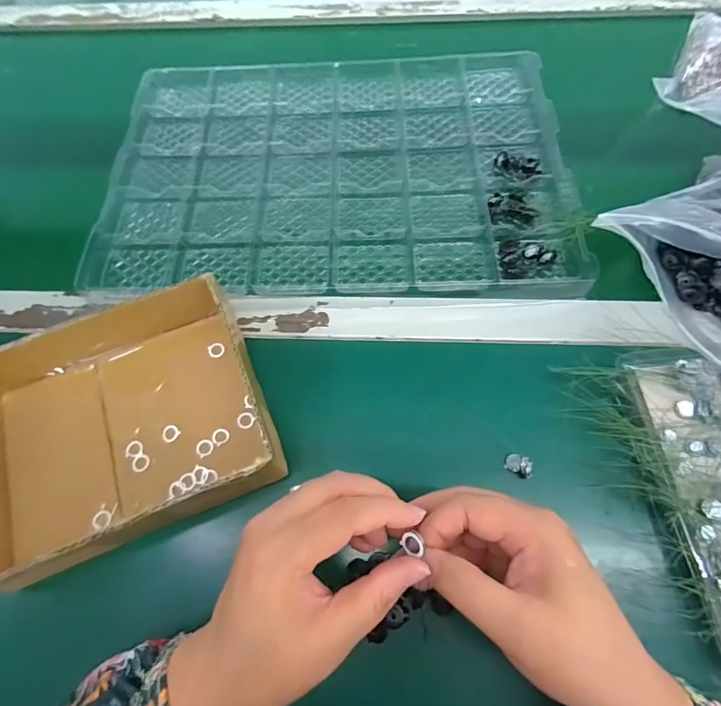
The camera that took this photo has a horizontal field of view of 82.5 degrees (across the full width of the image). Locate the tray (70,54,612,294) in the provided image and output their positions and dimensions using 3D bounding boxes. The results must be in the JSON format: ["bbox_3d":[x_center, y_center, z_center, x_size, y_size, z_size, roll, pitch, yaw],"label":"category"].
[{"bbox_3d":[-0.024,-0.193,0.416,0.437,0.021,0.304,-2,66,3],"label":"tray"}]

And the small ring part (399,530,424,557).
[{"bbox_3d":[0.026,0.093,0.202,0.012,0.006,0.010,41,74,19],"label":"small ring part"}]

